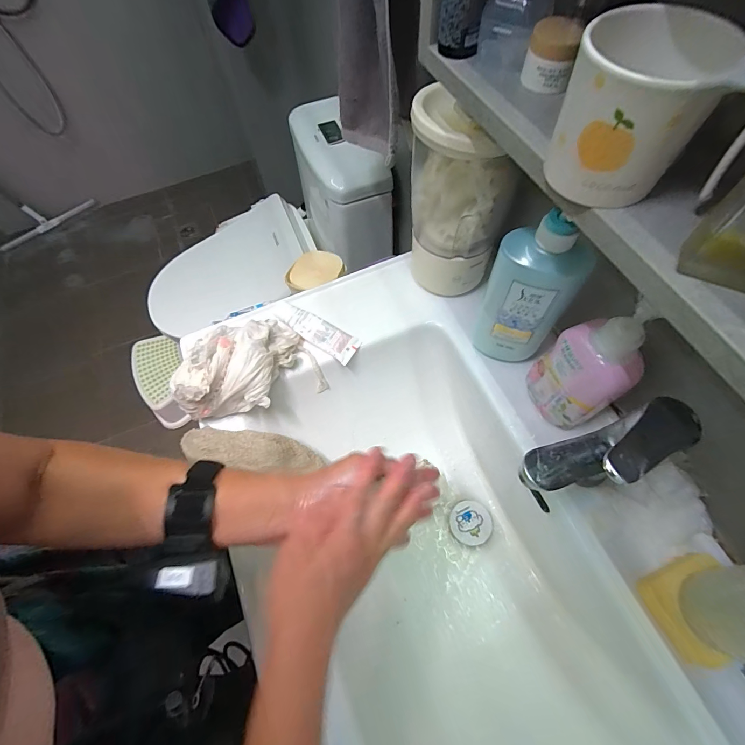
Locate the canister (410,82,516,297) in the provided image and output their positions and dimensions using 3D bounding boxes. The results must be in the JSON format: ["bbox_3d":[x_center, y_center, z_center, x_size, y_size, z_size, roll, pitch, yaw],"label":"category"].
[{"bbox_3d":[0.101,-0.211,0.489,0.107,0.243,0.110,-7,63,-2],"label":"canister"}]

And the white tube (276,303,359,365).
[{"bbox_3d":[-0.083,-0.063,0.560,0.132,0.023,0.043,31,68,16],"label":"white tube"}]

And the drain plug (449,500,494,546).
[{"bbox_3d":[0.149,0.229,0.576,0.061,0.023,0.061,-12,63,-5],"label":"drain plug"}]

